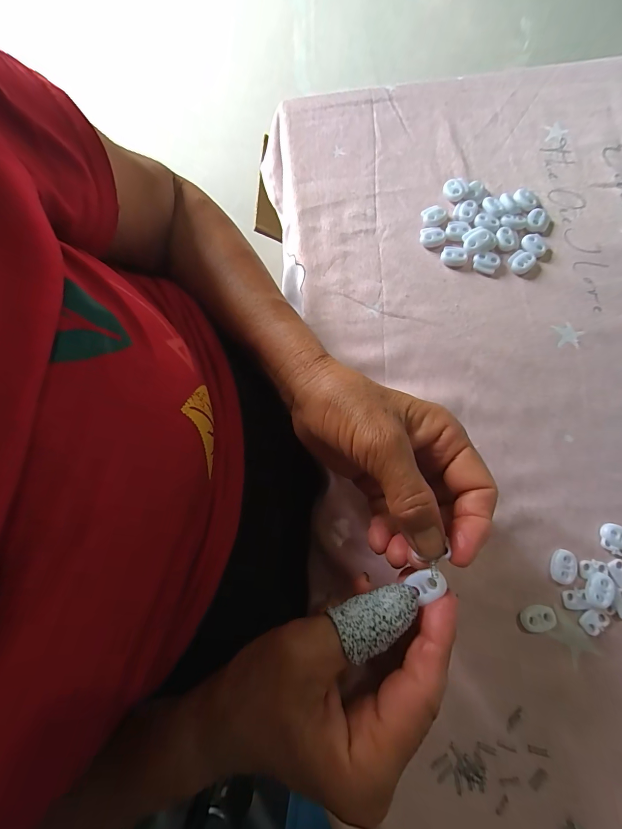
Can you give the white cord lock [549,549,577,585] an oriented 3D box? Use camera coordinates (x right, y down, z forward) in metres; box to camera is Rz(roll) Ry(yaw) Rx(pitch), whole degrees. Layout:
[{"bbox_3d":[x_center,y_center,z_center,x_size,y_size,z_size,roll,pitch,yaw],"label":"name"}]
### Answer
[{"bbox_3d":[0.174,0.105,0.237,0.014,0.005,0.022,14,77,5],"label":"white cord lock"}]

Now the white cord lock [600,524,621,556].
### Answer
[{"bbox_3d":[0.213,0.087,0.240,0.021,0.005,0.019,20,77,7],"label":"white cord lock"}]

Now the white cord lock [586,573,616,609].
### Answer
[{"bbox_3d":[0.194,0.118,0.231,0.015,0.008,0.022,27,78,8],"label":"white cord lock"}]

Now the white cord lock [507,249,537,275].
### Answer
[{"bbox_3d":[0.179,-0.130,0.293,0.019,0.005,0.021,38,80,10],"label":"white cord lock"}]

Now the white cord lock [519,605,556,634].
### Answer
[{"bbox_3d":[0.151,0.136,0.230,0.022,0.005,0.015,-18,76,-3],"label":"white cord lock"}]

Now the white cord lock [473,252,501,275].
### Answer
[{"bbox_3d":[0.149,-0.129,0.292,0.021,0.006,0.016,11,76,5],"label":"white cord lock"}]

